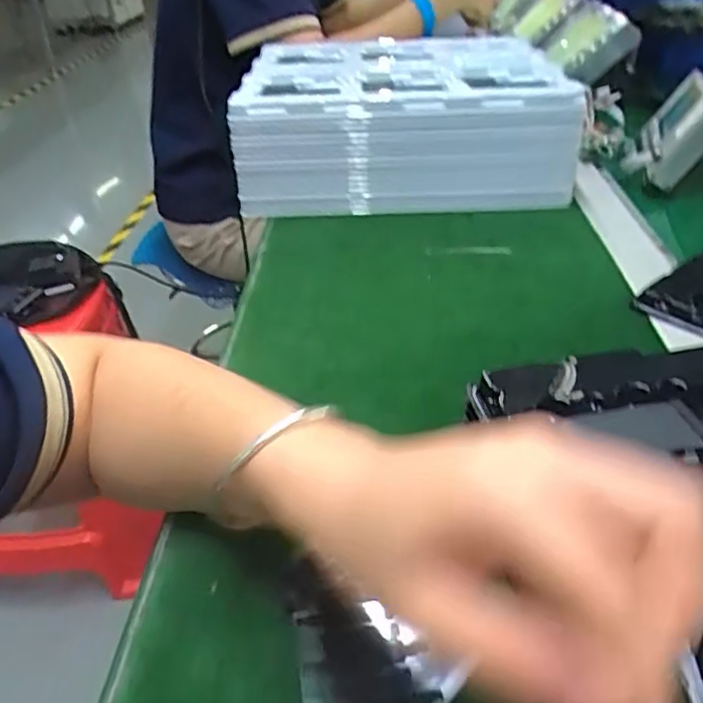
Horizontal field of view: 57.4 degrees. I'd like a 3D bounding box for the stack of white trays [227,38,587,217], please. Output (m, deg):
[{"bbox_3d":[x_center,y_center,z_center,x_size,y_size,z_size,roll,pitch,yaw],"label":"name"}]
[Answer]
[{"bbox_3d":[0.052,-0.263,0.724,0.328,0.111,0.259,-3,36,1],"label":"stack of white trays"}]

